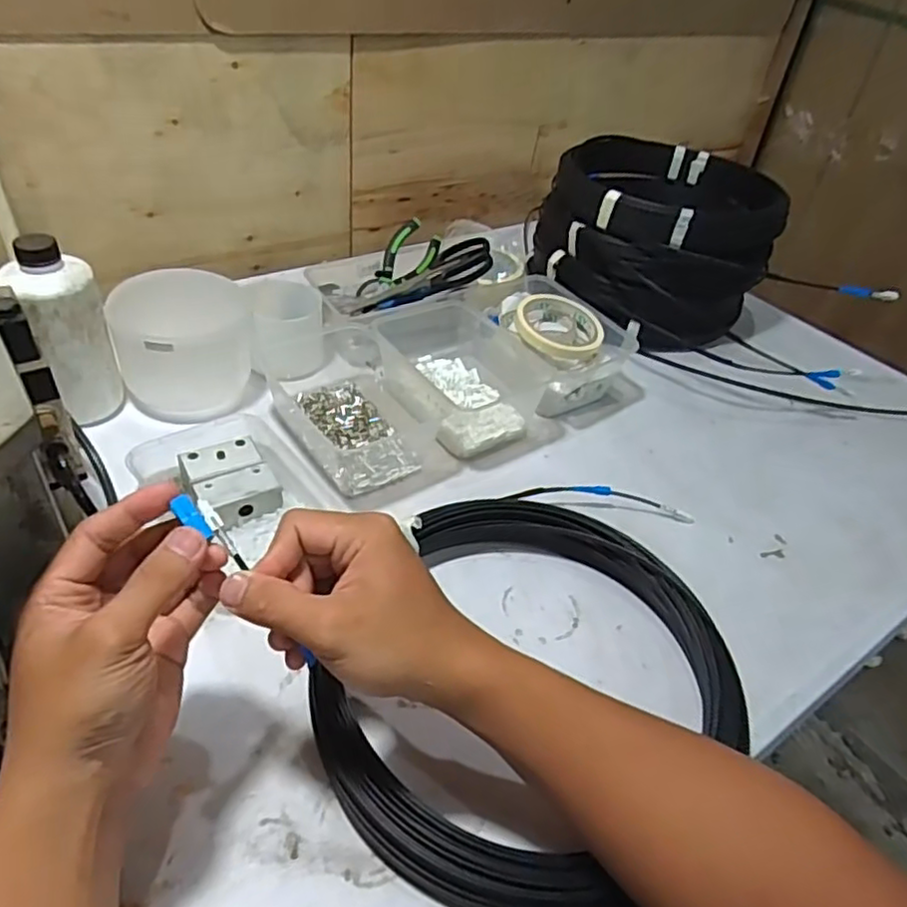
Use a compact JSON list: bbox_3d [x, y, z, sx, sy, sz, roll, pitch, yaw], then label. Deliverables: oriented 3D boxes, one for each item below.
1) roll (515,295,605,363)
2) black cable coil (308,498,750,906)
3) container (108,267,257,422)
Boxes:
[{"bbox_3d":[0.113,-0.135,0.707,0.087,0.016,0.093,7,55,-10],"label":"roll"},{"bbox_3d":[0.046,0.142,0.447,0.277,0.045,0.252,4,40,-4],"label":"black cable coil"},{"bbox_3d":[-0.262,-0.109,0.654,0.115,0.114,0.115,-4,41,-13],"label":"container"}]

